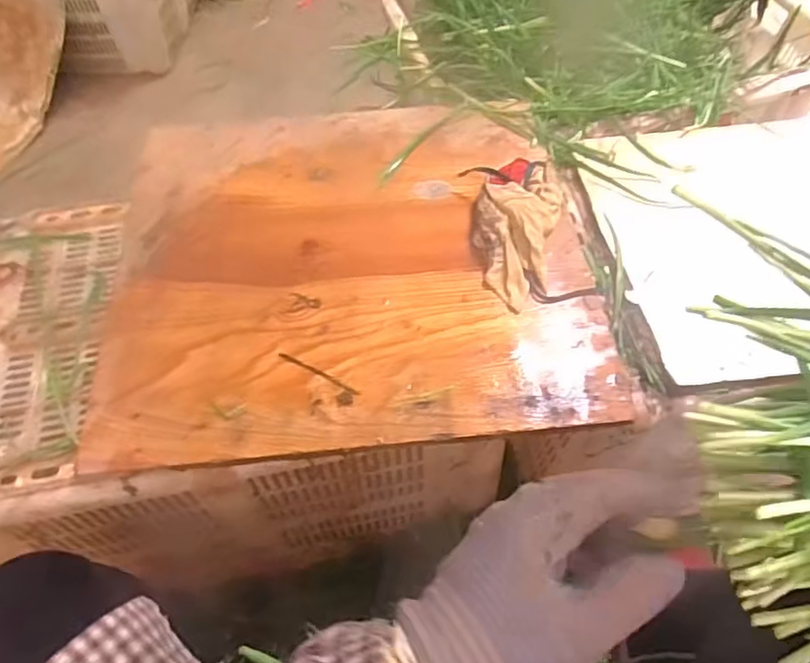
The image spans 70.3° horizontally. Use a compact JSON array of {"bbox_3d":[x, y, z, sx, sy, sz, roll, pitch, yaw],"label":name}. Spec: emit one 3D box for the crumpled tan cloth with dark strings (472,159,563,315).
[{"bbox_3d":[0.122,-0.111,0.633,0.091,0.041,0.182,9,70,6],"label":"crumpled tan cloth with dark strings"}]

